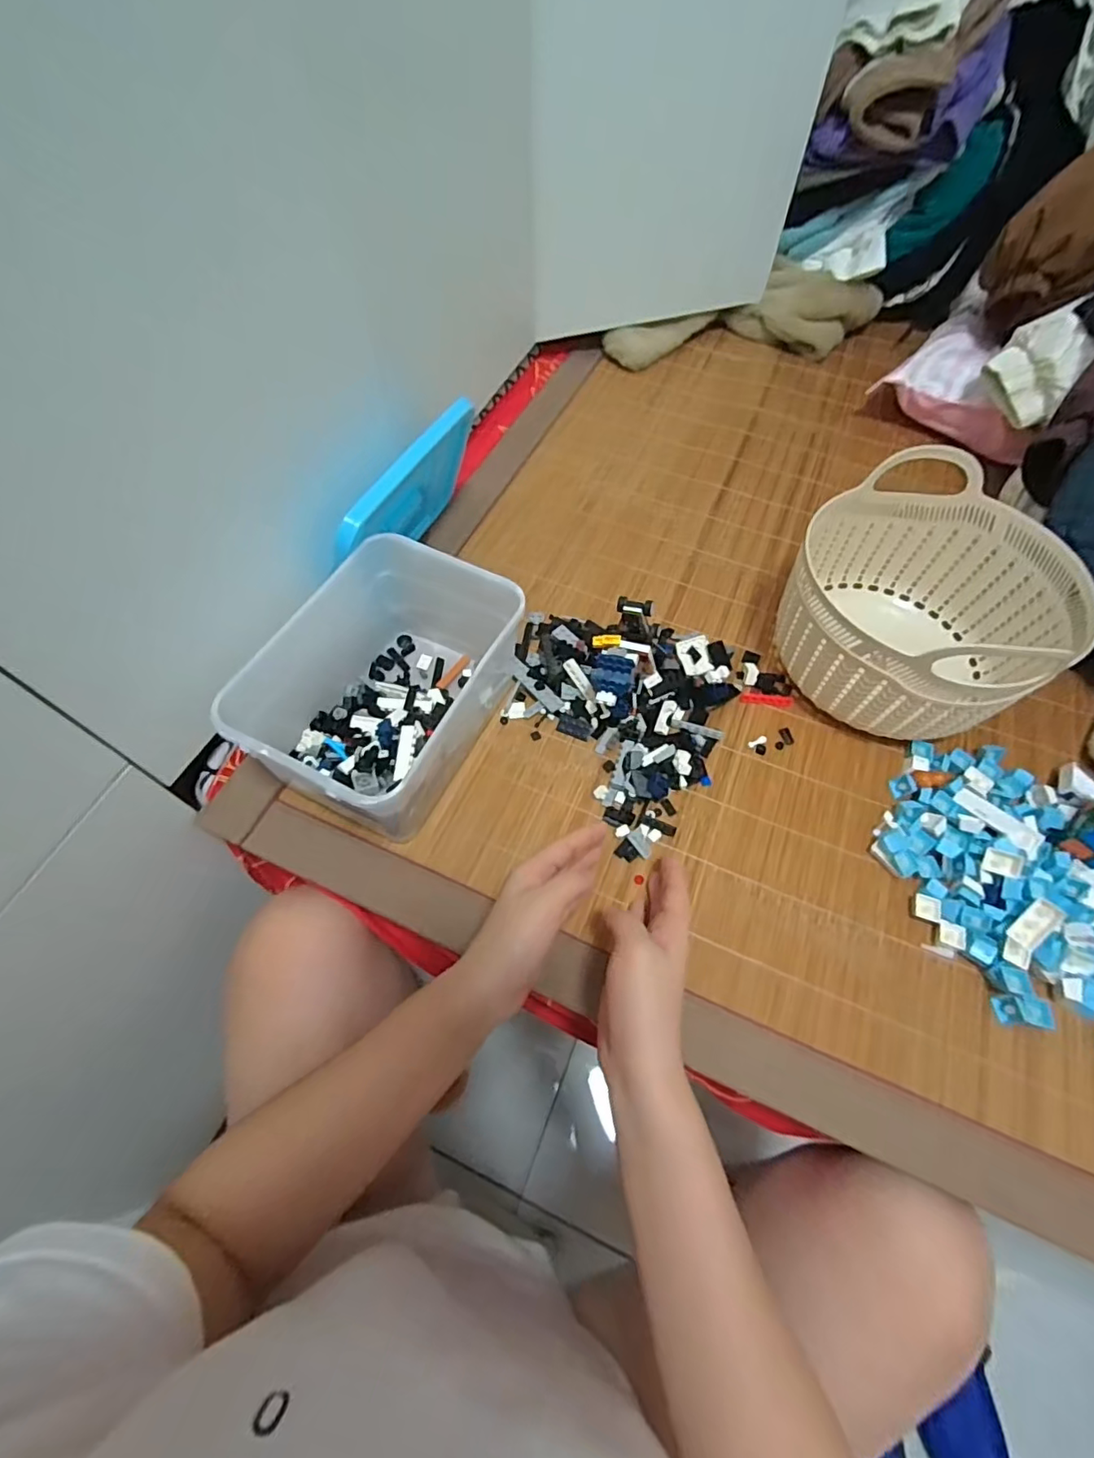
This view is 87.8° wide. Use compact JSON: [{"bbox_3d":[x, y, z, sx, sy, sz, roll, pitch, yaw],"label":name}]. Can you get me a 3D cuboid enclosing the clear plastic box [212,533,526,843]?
[{"bbox_3d":[-0.125,-0.029,0.472,0.157,0.120,0.211,27,63,14],"label":"clear plastic box"}]

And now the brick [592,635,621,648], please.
[{"bbox_3d":[0.052,-0.077,0.499,0.026,0.007,0.009,-1,58,21],"label":"brick"}]

